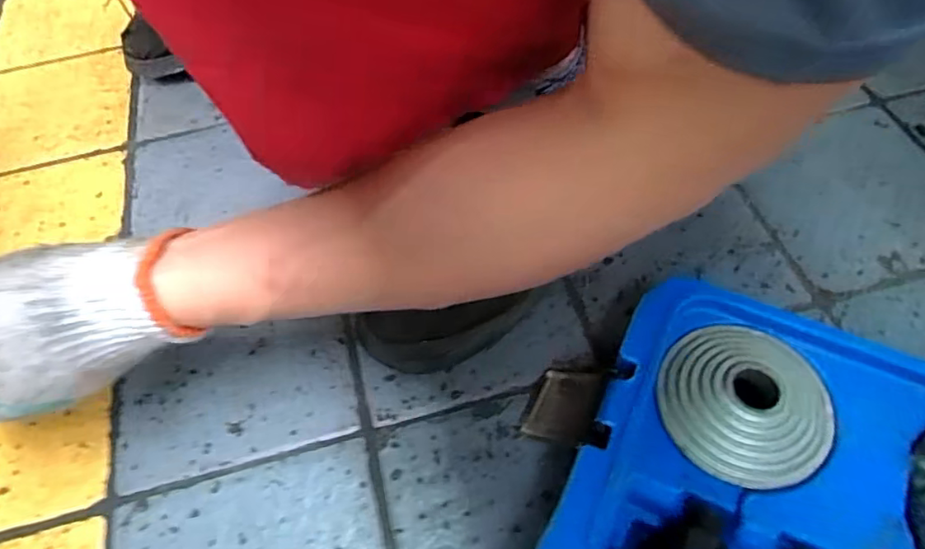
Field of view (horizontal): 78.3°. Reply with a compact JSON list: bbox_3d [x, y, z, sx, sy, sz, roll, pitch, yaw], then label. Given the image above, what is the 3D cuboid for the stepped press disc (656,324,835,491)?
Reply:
[{"bbox_3d":[0.149,0.063,0.297,0.083,0.016,0.085,-1,58,2],"label":"stepped press disc"}]

